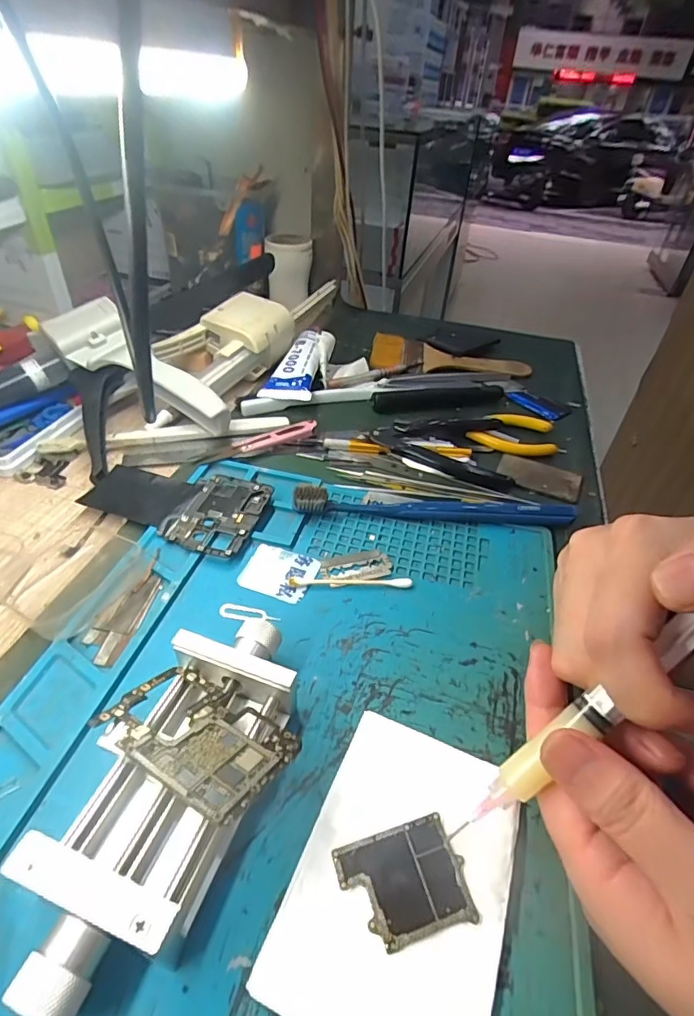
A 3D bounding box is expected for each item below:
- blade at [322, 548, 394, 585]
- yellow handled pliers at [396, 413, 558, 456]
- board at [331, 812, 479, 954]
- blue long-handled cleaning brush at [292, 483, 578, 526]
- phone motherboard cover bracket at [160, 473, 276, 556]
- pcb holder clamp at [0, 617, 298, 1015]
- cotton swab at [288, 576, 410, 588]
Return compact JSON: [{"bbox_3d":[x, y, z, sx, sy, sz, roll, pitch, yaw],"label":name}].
[{"bbox_3d":[0.005,0.034,0.297,0.042,0.004,0.025,-10,43,-16],"label":"blade"},{"bbox_3d":[0.108,-0.068,0.419,0.131,0.014,0.048,6,41,2],"label":"yellow handled pliers"},{"bbox_3d":[0.020,0.133,0.178,0.043,0.004,0.033,-10,43,-15],"label":"board"},{"bbox_3d":[0.058,-0.001,0.327,0.183,0.022,0.016,2,41,-3],"label":"blue long-handled cleaning brush"},{"bbox_3d":[-0.082,0.003,0.318,0.051,0.007,0.066,14,42,11],"label":"phone motherboard cover bracket"},{"bbox_3d":[-0.063,0.101,0.190,0.059,0.033,0.135,13,42,11],"label":"pcb holder clamp"},{"bbox_3d":[0.003,0.042,0.286,0.070,0.005,0.006,1,41,-4],"label":"cotton swab"}]

